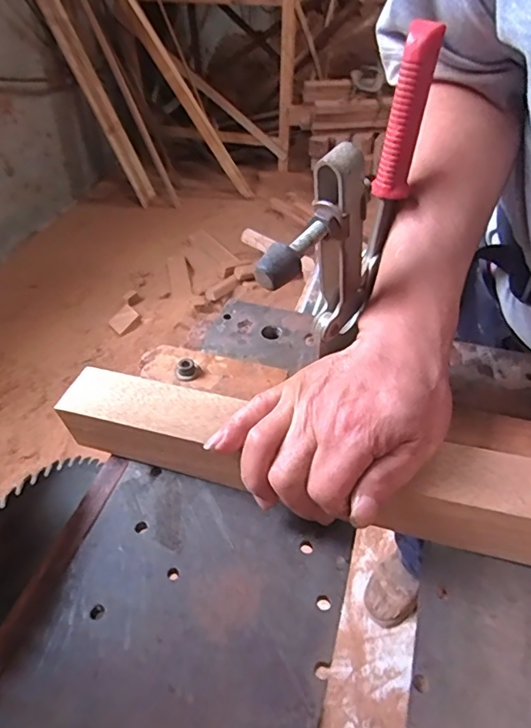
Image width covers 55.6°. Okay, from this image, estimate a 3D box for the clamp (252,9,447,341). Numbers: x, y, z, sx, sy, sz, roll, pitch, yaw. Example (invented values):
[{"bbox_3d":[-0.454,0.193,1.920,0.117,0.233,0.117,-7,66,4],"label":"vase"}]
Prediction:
[{"bbox_3d":[0.047,-0.088,0.294,0.023,0.160,0.143,26,50,25],"label":"clamp"}]

